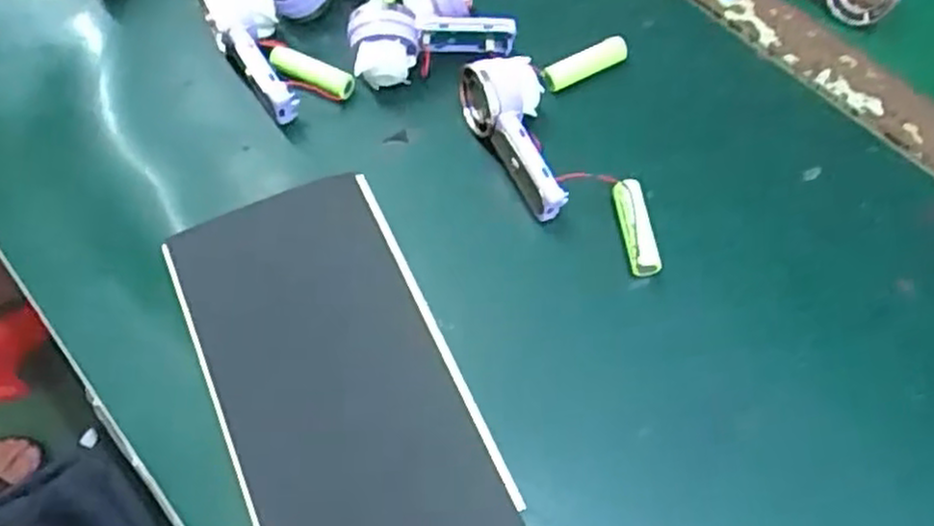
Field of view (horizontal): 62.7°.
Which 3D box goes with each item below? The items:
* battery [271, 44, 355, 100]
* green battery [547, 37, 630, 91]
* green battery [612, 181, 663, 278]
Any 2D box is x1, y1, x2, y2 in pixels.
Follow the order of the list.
[{"bbox_3d":[-0.091,-0.109,0.446,0.053,0.013,0.016,25,65,13],"label":"battery"},{"bbox_3d":[0.069,-0.116,0.441,0.050,0.014,0.014,-24,65,-9],"label":"green battery"},{"bbox_3d":[0.085,-0.018,0.389,0.014,0.017,0.050,-6,62,-3],"label":"green battery"}]

